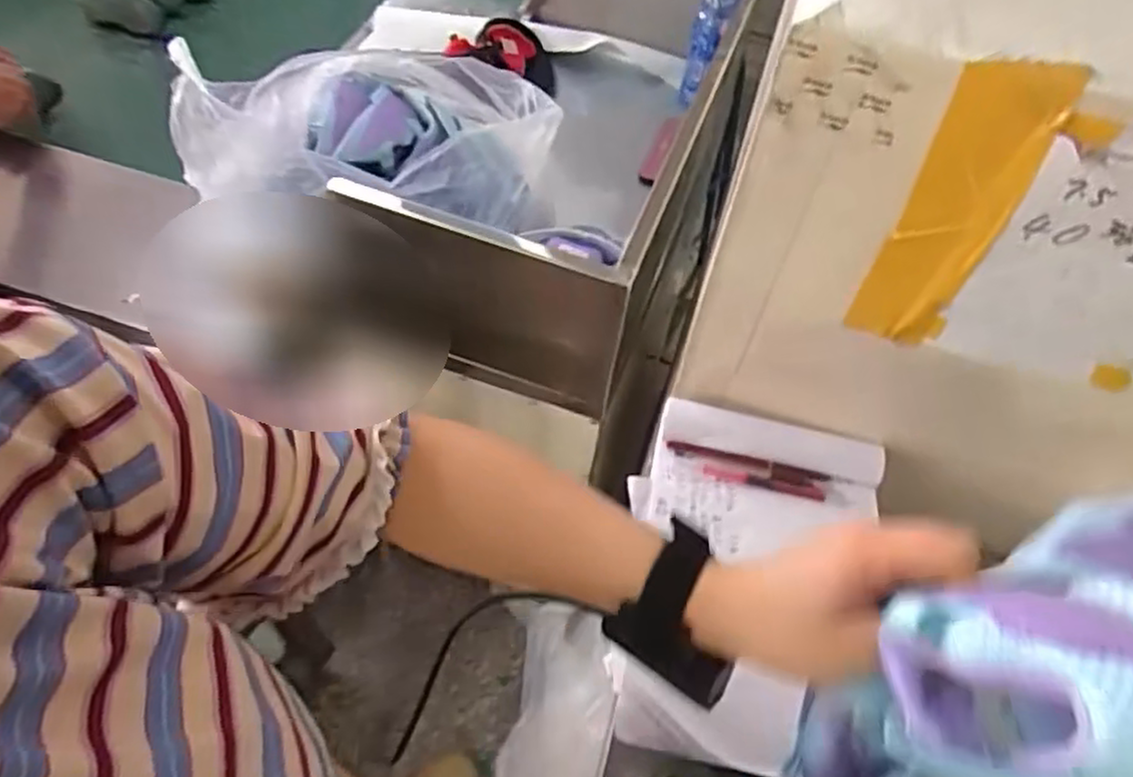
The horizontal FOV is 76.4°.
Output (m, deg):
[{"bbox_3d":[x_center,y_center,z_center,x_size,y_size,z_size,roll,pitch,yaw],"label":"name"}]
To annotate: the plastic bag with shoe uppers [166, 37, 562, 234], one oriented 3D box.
[{"bbox_3d":[-0.202,-0.301,0.798,0.390,0.150,0.227,-14,57,-15],"label":"plastic bag with shoe uppers"}]

